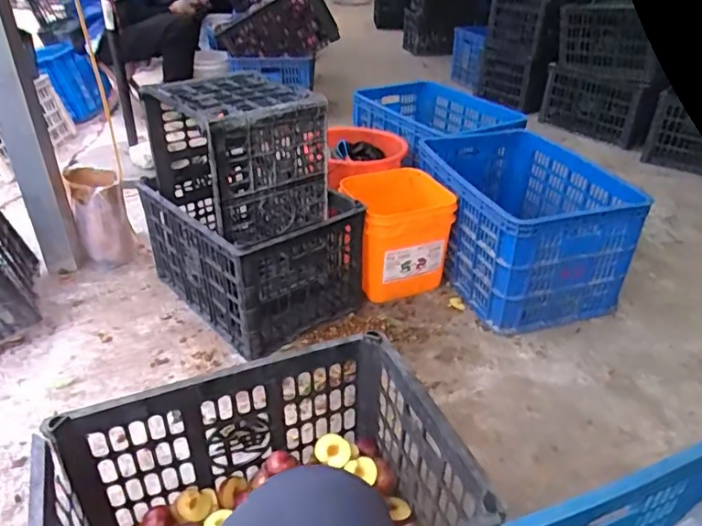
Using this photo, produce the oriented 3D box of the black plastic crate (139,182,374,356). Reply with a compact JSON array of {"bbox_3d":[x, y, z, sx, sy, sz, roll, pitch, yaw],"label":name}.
[{"bbox_3d":[-0.244,-0.039,1.359,0.345,0.267,0.475,-27,42,-35],"label":"black plastic crate"}]

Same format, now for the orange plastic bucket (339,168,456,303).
[{"bbox_3d":[0.118,-0.090,1.435,0.243,0.286,0.281,-8,34,-12],"label":"orange plastic bucket"}]

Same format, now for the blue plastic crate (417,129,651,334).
[{"bbox_3d":[0.428,-0.137,1.480,0.391,0.293,0.616,-8,34,-12],"label":"blue plastic crate"}]

